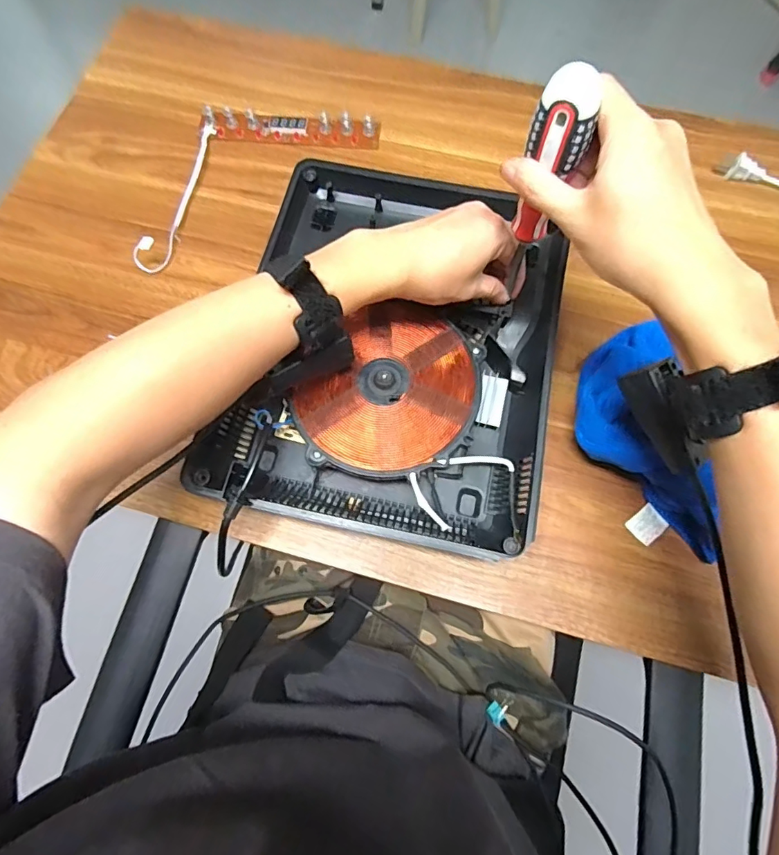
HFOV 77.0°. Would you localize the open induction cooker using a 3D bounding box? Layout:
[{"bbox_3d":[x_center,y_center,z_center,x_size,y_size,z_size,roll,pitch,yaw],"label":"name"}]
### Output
[{"bbox_3d":[0.008,-0.074,0.436,0.268,0.051,0.332,11,72,4],"label":"open induction cooker"}]

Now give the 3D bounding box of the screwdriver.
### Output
[{"bbox_3d":[0.103,-0.153,0.343,0.033,0.179,0.027,35,76,12],"label":"screwdriver"}]

